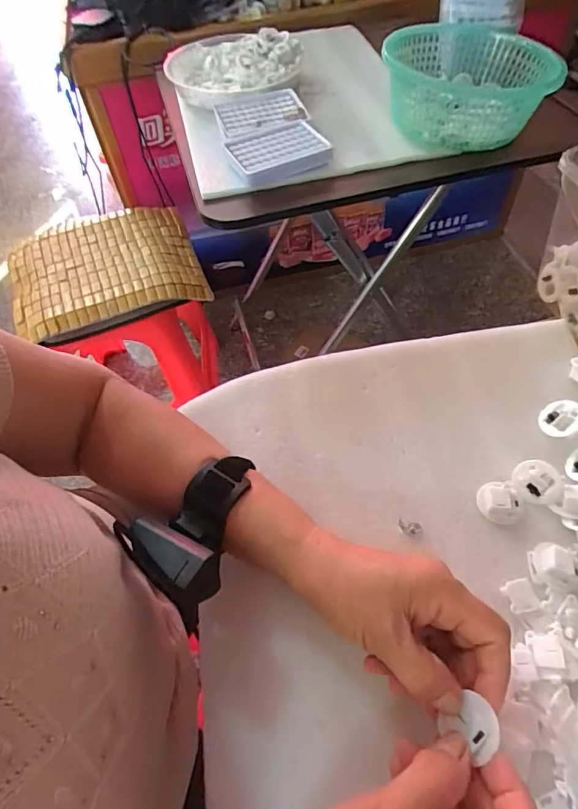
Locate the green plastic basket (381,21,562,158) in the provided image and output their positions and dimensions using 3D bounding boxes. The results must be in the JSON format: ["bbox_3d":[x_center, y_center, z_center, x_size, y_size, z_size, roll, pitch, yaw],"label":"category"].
[{"bbox_3d":[0.261,-0.460,0.680,0.223,0.091,0.221,-2,55,3],"label":"green plastic basket"}]

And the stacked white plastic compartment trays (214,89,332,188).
[{"bbox_3d":[-0.029,-0.391,0.685,0.127,0.029,0.191,-17,55,-7],"label":"stacked white plastic compartment trays"}]

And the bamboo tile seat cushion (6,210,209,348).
[{"bbox_3d":[-0.367,-0.277,0.959,0.353,0.040,0.336,-22,56,-11],"label":"bamboo tile seat cushion"}]

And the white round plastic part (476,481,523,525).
[{"bbox_3d":[0.156,0.071,0.350,0.032,0.016,0.029,35,64,25],"label":"white round plastic part"}]

